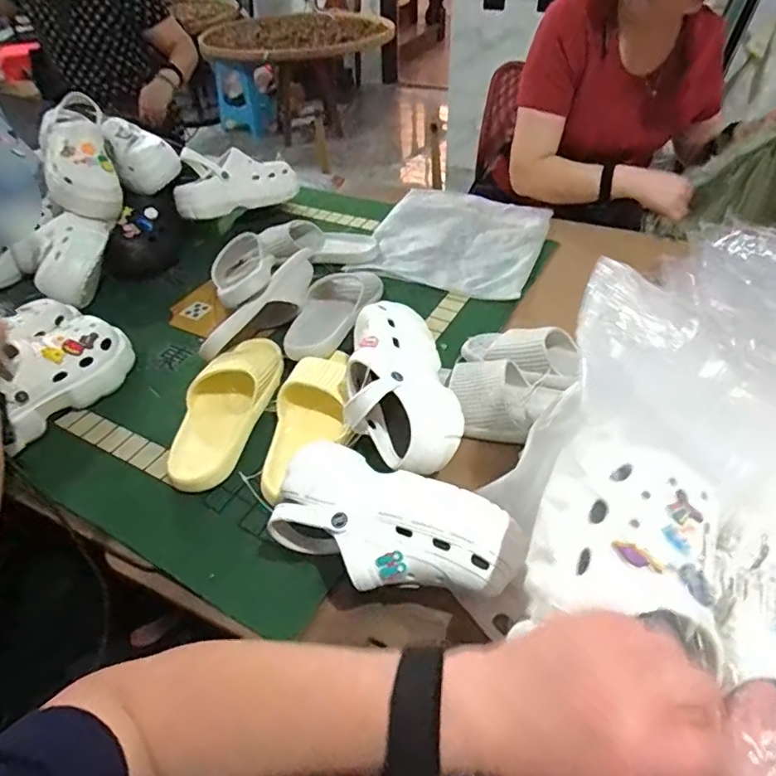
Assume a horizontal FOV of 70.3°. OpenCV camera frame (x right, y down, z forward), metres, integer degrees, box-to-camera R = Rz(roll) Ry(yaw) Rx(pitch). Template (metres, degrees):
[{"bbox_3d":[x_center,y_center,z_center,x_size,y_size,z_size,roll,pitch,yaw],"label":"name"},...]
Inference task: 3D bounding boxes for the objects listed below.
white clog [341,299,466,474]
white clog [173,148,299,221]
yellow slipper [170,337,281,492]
[{"bbox_3d":[0.009,-0.013,0.679,0.125,0.111,0.235,-8,57,-6],"label":"white clog"},{"bbox_3d":[-0.316,-0.432,1.145,0.260,0.118,0.084,-23,48,-21],"label":"white clog"},{"bbox_3d":[-0.213,0.021,0.731,0.108,0.054,0.254,4,44,7],"label":"yellow slipper"}]

